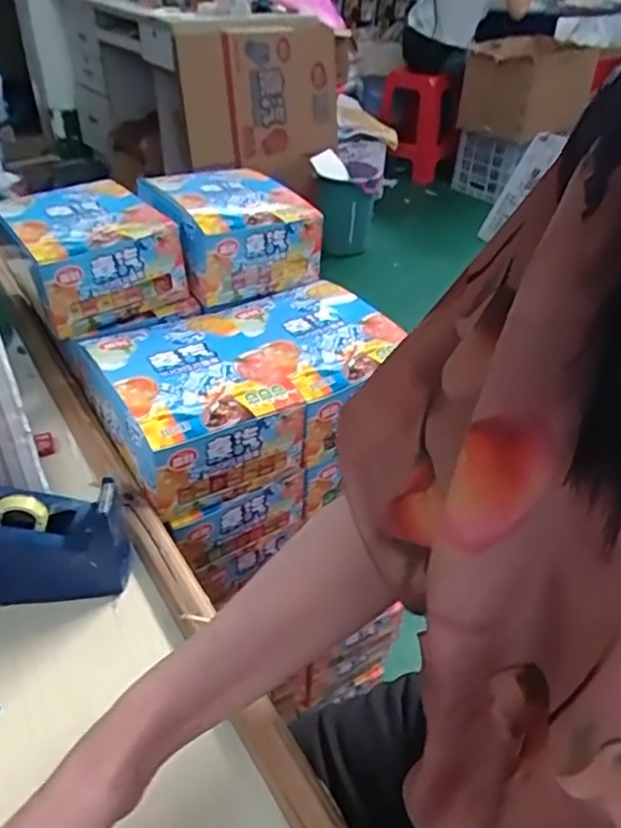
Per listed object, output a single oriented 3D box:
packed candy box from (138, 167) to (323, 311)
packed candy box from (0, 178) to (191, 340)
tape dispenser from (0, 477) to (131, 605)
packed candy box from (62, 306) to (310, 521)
[{"bbox_3d":[-0.100,-0.227,0.793,0.164,0.097,0.181,-18,42,-25],"label":"packed candy box"},{"bbox_3d":[-0.251,-0.187,0.729,0.151,0.085,0.180,-23,44,-30],"label":"packed candy box"},{"bbox_3d":[-0.210,0.093,0.484,0.137,0.083,0.052,-1,38,-5],"label":"tape dispenser"},{"bbox_3d":[-0.128,-0.017,0.651,0.155,0.096,0.207,-21,43,-27],"label":"packed candy box"}]

